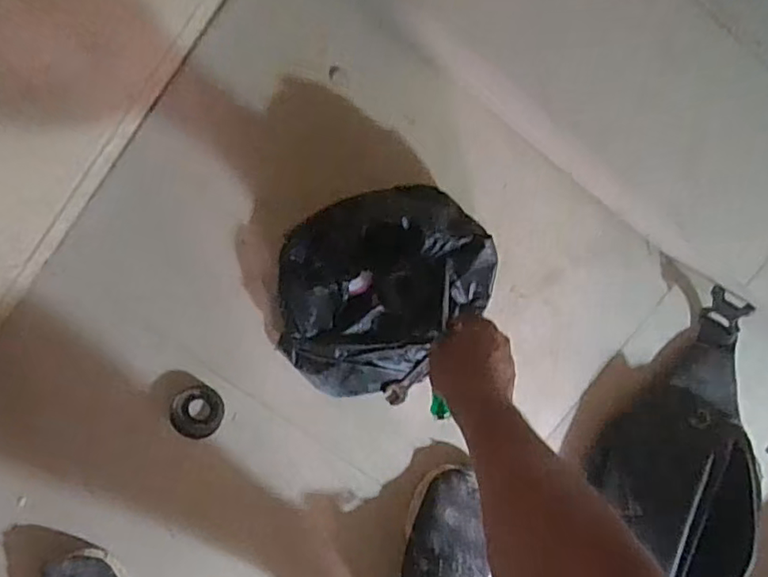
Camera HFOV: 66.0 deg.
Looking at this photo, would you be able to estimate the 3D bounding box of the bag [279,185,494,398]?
[{"bbox_3d":[0.003,0.010,0.639,0.236,0.090,0.217,-15,99,-2],"label":"bag"}]

